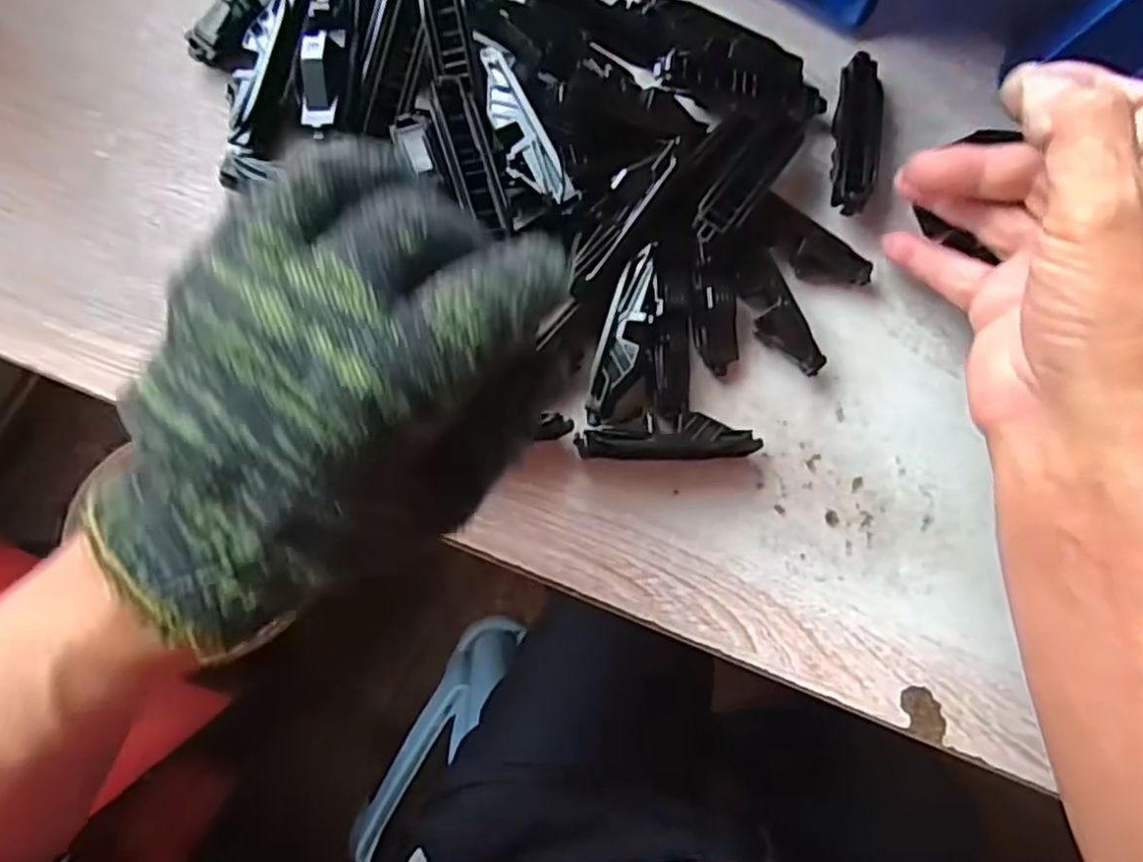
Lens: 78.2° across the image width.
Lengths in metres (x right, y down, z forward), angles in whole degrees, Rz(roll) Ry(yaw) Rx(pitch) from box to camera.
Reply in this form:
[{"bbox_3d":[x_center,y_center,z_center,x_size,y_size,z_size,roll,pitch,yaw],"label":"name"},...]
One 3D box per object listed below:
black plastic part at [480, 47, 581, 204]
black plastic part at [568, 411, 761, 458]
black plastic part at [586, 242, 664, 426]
[{"bbox_3d":[-0.022,-0.125,0.293,0.020,0.006,0.076,-29,79,14],"label":"black plastic part"},{"bbox_3d":[0.043,0.003,0.314,0.081,0.018,0.019,-1,85,-6],"label":"black plastic part"},{"bbox_3d":[0.024,-0.041,0.307,0.021,0.018,0.075,17,84,-4],"label":"black plastic part"}]

